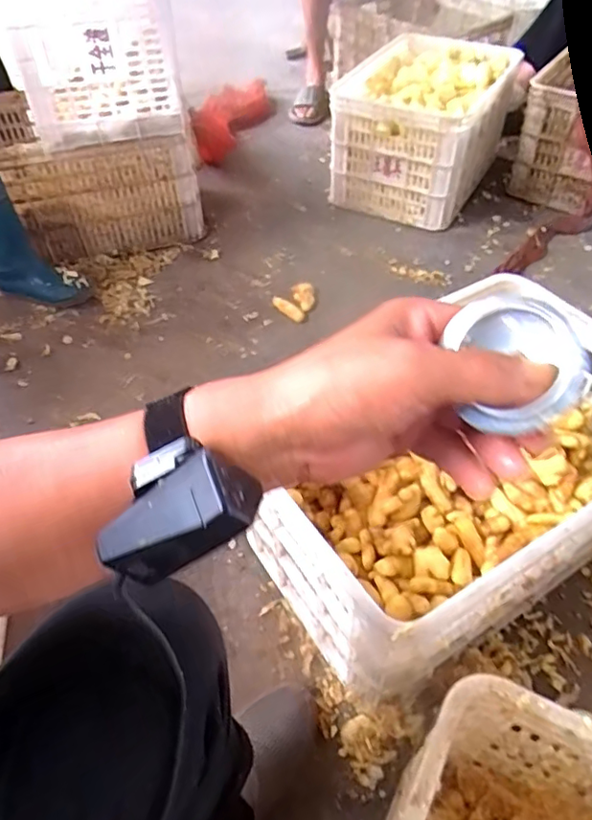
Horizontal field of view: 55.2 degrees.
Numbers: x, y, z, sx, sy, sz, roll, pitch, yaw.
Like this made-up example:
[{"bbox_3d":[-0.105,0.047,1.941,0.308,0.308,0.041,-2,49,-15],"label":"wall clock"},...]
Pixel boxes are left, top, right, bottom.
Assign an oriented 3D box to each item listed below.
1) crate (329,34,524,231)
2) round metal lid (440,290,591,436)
[{"bbox_3d":[0.325,-0.769,1.526,0.396,0.304,0.473,24,55,14],"label":"crate"},{"bbox_3d":[0.096,-0.021,0.245,0.050,0.007,0.059,-15,84,17],"label":"round metal lid"}]

